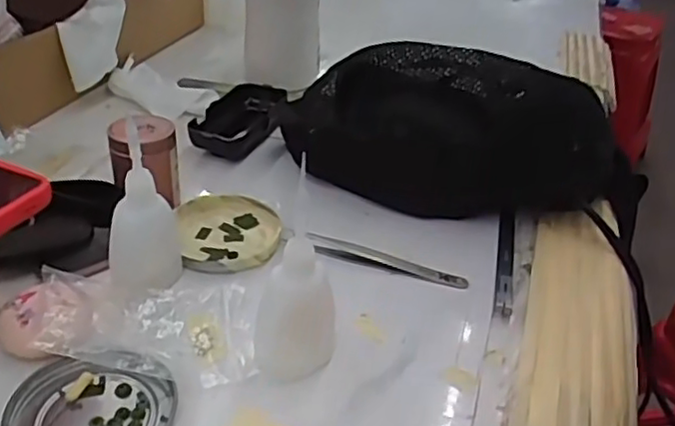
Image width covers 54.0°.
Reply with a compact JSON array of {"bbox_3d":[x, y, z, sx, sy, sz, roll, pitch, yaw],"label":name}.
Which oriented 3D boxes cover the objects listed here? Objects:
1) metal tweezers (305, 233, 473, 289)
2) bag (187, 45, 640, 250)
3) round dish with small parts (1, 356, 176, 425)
[{"bbox_3d":[0.032,0.032,0.446,0.109,0.007,0.012,14,35,13],"label":"metal tweezers"},{"bbox_3d":[0.055,-0.073,0.514,0.365,0.109,0.134,16,35,16],"label":"bag"},{"bbox_3d":[-0.122,0.100,0.324,0.077,0.013,0.066,13,34,12],"label":"round dish with small parts"}]

